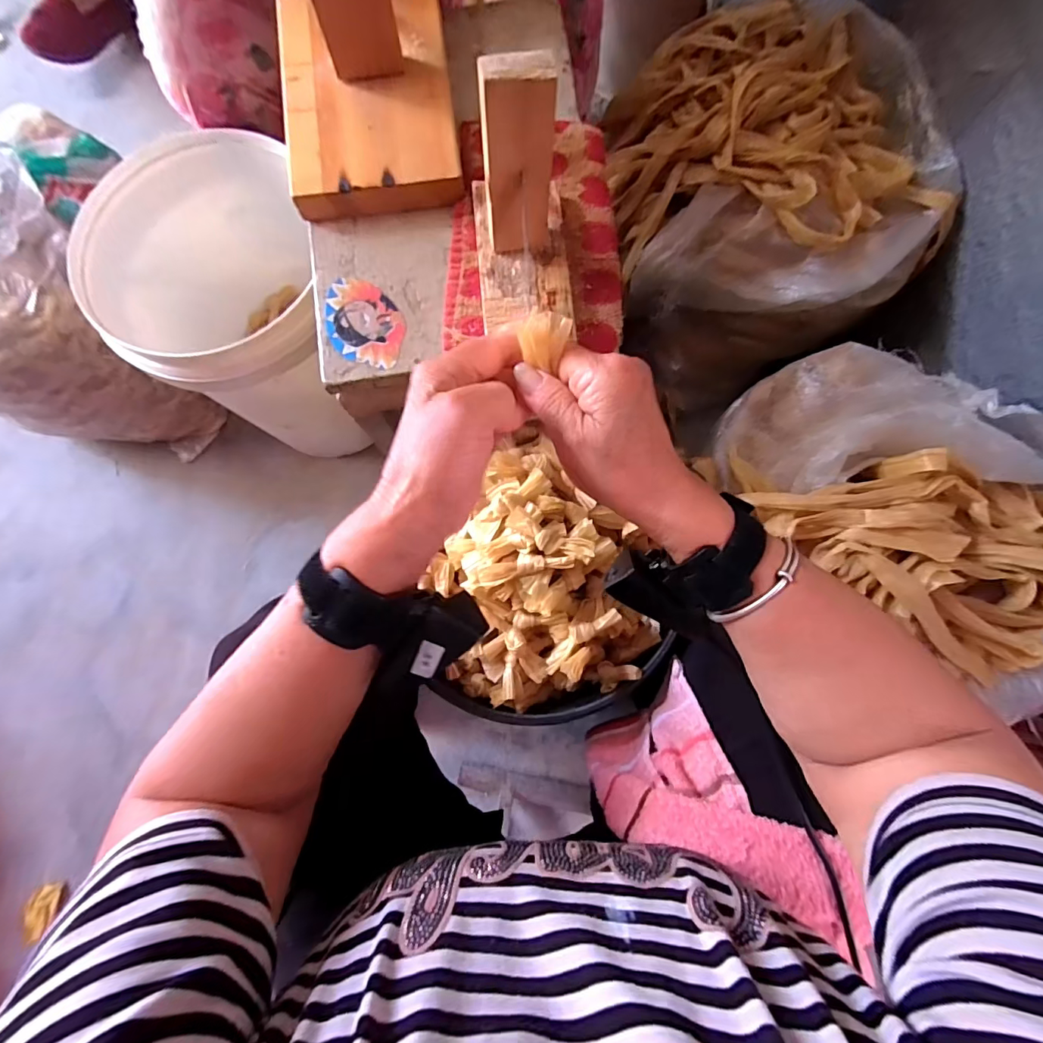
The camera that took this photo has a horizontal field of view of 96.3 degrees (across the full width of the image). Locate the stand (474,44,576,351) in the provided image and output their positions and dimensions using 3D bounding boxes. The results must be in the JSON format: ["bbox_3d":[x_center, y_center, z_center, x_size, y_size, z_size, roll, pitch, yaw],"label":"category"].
[{"bbox_3d":[0.001,-0.222,0.318,0.071,0.127,0.116,-5,79,0],"label":"stand"}]

